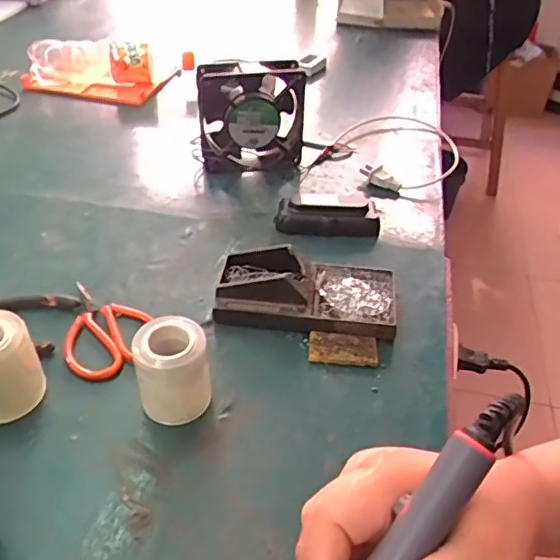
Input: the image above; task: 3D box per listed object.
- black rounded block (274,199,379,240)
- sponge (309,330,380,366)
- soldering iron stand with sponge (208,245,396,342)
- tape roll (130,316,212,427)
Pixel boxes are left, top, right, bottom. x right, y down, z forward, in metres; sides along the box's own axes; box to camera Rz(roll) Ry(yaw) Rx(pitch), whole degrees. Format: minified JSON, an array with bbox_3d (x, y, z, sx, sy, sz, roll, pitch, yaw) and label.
[{"bbox_3d":[0.051,-0.066,0.622,0.110,0.027,0.034,8,41,9],"label":"black rounded block"},{"bbox_3d":[0.054,0.058,0.494,0.057,0.009,0.030,5,41,5],"label":"sponge"},{"bbox_3d":[0.025,0.010,0.524,0.159,0.038,0.089,5,41,5],"label":"soldering iron stand with sponge"},{"bbox_3d":[-0.078,0.067,0.430,0.050,0.066,0.046,0,40,0],"label":"tape roll"}]

